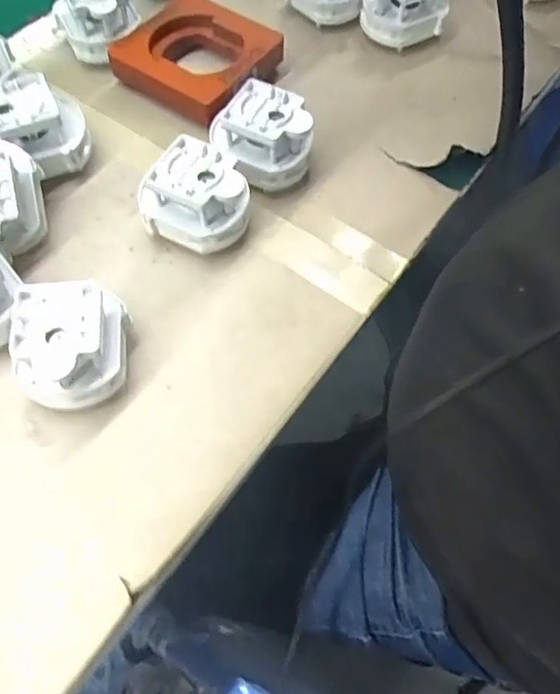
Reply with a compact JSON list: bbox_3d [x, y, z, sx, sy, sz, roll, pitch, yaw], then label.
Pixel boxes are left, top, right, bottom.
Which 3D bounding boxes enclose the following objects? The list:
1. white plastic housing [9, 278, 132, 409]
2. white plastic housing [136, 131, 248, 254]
[{"bbox_3d":[-0.113,-0.002,0.324,0.054,0.051,0.067,1,61,-1],"label":"white plastic housing"},{"bbox_3d":[-0.051,-0.093,0.370,0.060,0.047,0.055,24,63,11],"label":"white plastic housing"}]

